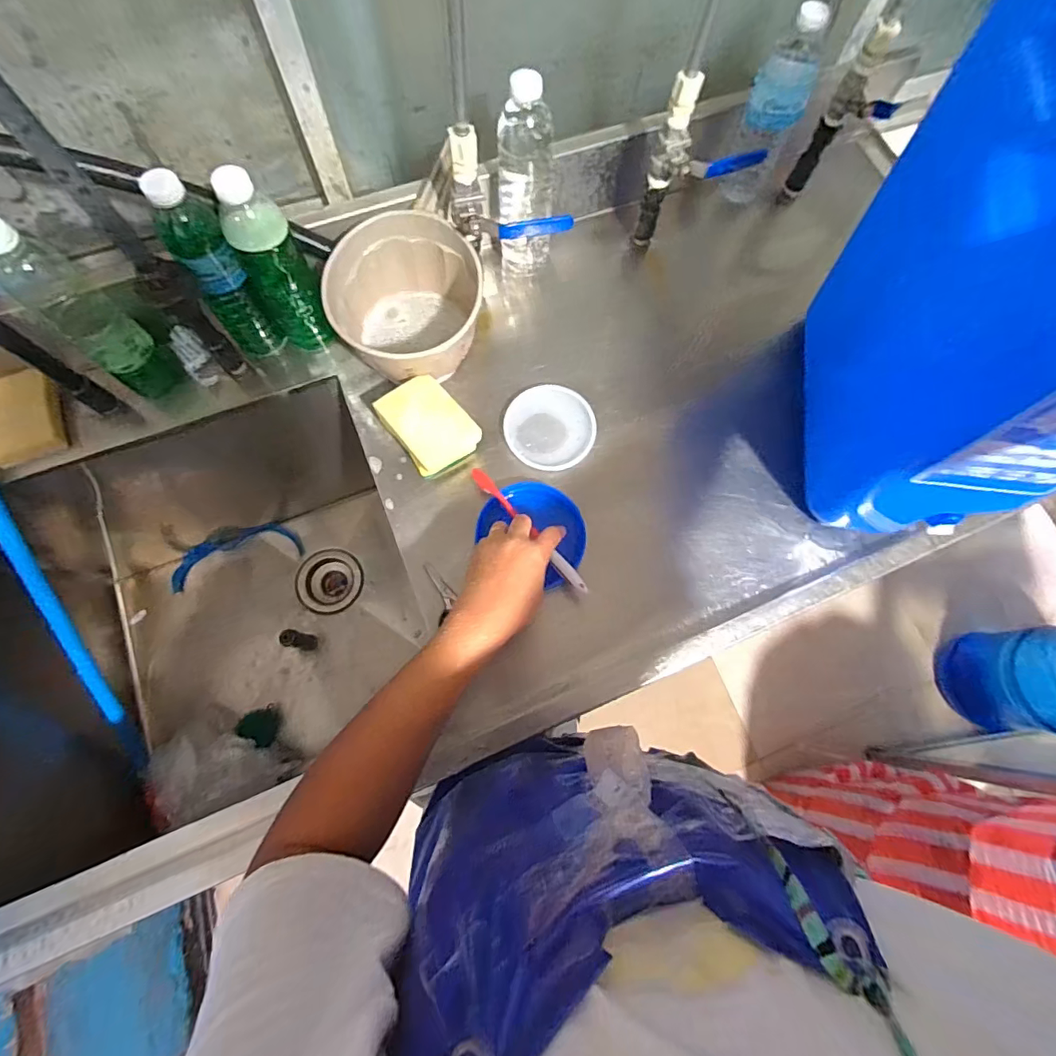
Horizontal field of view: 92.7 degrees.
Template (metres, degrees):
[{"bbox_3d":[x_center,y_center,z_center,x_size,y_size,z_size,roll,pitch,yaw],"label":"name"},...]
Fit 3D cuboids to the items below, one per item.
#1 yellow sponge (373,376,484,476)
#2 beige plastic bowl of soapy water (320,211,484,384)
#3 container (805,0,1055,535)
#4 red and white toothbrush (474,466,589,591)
[{"bbox_3d":[-0.111,-0.118,0.572,0.082,0.020,0.101,-34,107,-1],"label":"yellow sponge"},{"bbox_3d":[-0.141,-0.258,0.588,0.157,0.106,0.158,1,73,-2],"label":"beige plastic bowl of soapy water"},{"bbox_3d":[0.386,-0.190,0.428,0.162,0.418,0.291,8,73,0],"label":"container"},{"bbox_3d":[0.000,0.000,0.557,0.015,0.009,0.187,-40,76,-13],"label":"red and white toothbrush"}]

